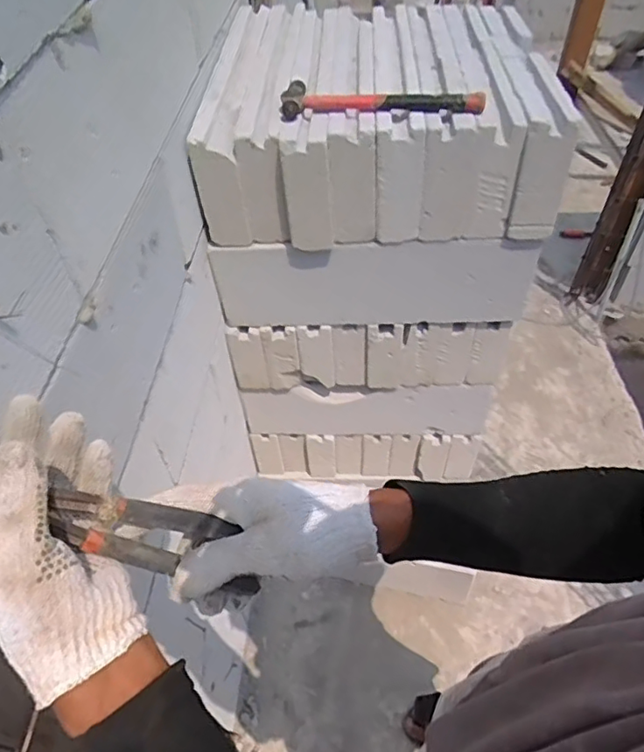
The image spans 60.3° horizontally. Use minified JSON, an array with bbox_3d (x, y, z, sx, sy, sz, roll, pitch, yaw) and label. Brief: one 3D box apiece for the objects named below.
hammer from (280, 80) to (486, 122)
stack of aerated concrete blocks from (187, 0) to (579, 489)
[{"bbox_3d":[0.090,-0.424,0.853,0.304,0.031,0.083,4,49,6],"label":"hammer"},{"bbox_3d":[0.116,-0.216,1.280,0.607,0.933,0.482,8,50,9],"label":"stack of aerated concrete blocks"}]

